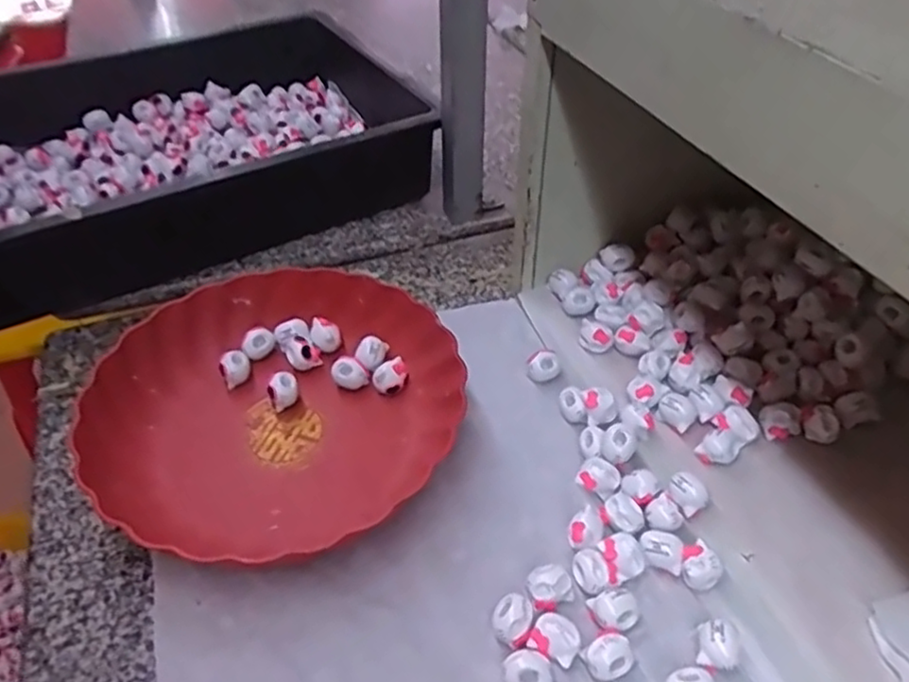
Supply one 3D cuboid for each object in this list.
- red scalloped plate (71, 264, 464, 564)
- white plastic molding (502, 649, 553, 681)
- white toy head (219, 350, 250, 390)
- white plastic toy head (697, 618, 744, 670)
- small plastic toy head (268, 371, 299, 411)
[{"bbox_3d":[-0.125,0.038,0.474,0.234,0.046,0.214,0,44,0],"label":"red scalloped plate"},{"bbox_3d":[0.038,0.171,0.353,0.025,0.017,0.021,6,45,6],"label":"white plastic molding"},{"bbox_3d":[-0.163,0.018,0.507,0.021,0.020,0.022,-19,47,-18],"label":"white toy head"},{"bbox_3d":[0.142,0.163,0.364,0.021,0.017,0.025,13,46,13],"label":"white plastic toy head"},{"bbox_3d":[-0.122,0.035,0.488,0.020,0.026,0.018,-11,45,-11],"label":"small plastic toy head"}]

